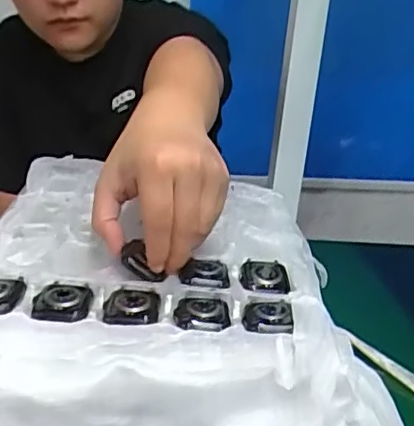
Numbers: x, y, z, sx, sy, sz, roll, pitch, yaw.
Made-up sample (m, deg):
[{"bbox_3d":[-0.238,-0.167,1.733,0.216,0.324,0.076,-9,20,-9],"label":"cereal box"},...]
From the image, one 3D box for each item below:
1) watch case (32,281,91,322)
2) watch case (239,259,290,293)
[{"bbox_3d":[-0.102,0.062,0.430,0.039,0.010,0.046,3,21,-4],"label":"watch case"},{"bbox_3d":[0.046,0.051,0.483,0.037,0.008,0.043,3,21,-2],"label":"watch case"}]

